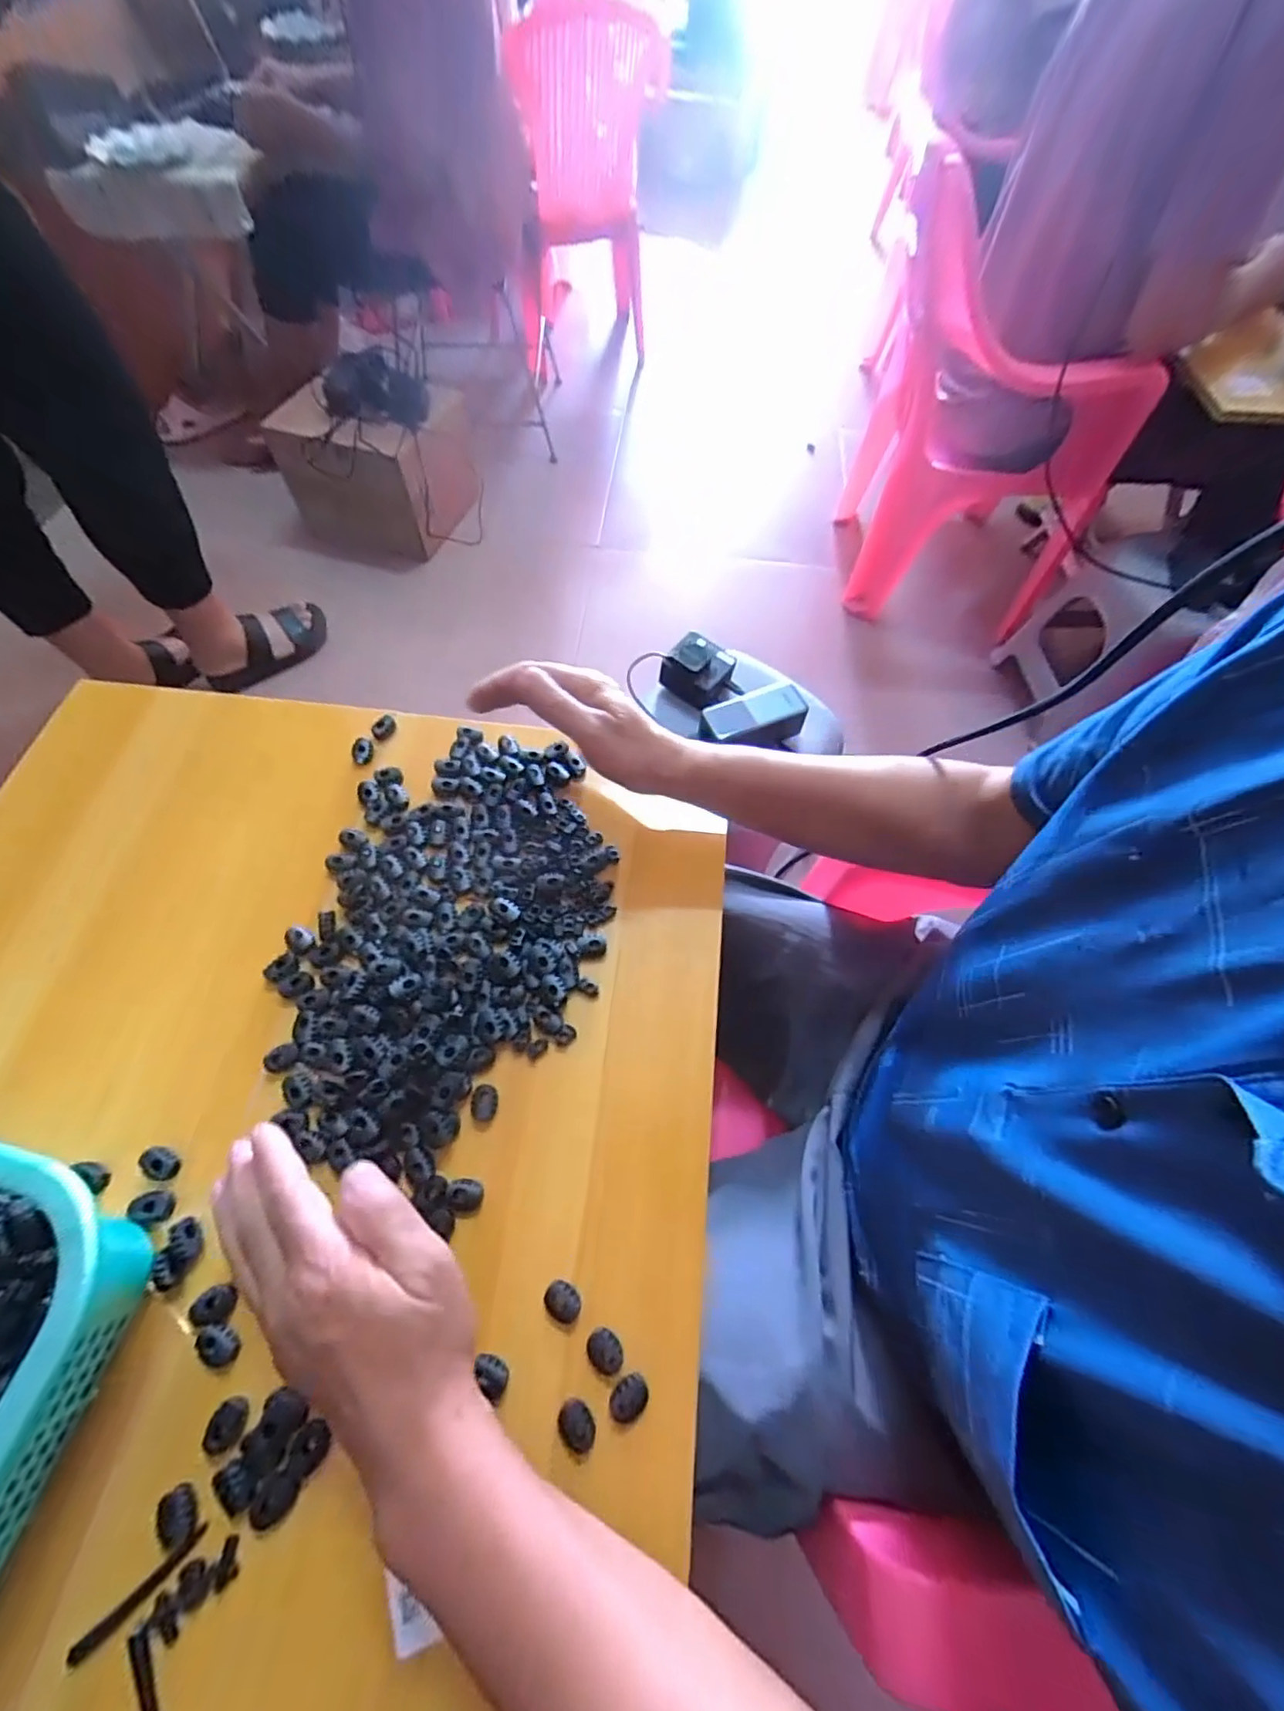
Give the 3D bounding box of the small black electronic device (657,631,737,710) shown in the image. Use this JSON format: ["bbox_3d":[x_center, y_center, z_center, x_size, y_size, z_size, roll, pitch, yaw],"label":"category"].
[{"bbox_3d":[0.076,-0.248,0.809,0.076,0.050,0.076,37,66,16],"label":"small black electronic device"}]

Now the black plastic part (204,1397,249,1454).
[{"bbox_3d":[-0.218,0.299,0.319,0.017,0.005,0.021,25,64,11],"label":"black plastic part"}]

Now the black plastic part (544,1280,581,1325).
[{"bbox_3d":[-0.046,0.257,0.351,0.021,0.007,0.017,30,65,13],"label":"black plastic part"}]

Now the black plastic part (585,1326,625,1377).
[{"bbox_3d":[-0.020,0.277,0.339,0.018,0.004,0.022,-33,68,-18],"label":"black plastic part"}]

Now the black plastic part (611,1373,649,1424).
[{"bbox_3d":[-0.007,0.294,0.330,0.023,0.004,0.017,-37,69,-20],"label":"black plastic part"}]

